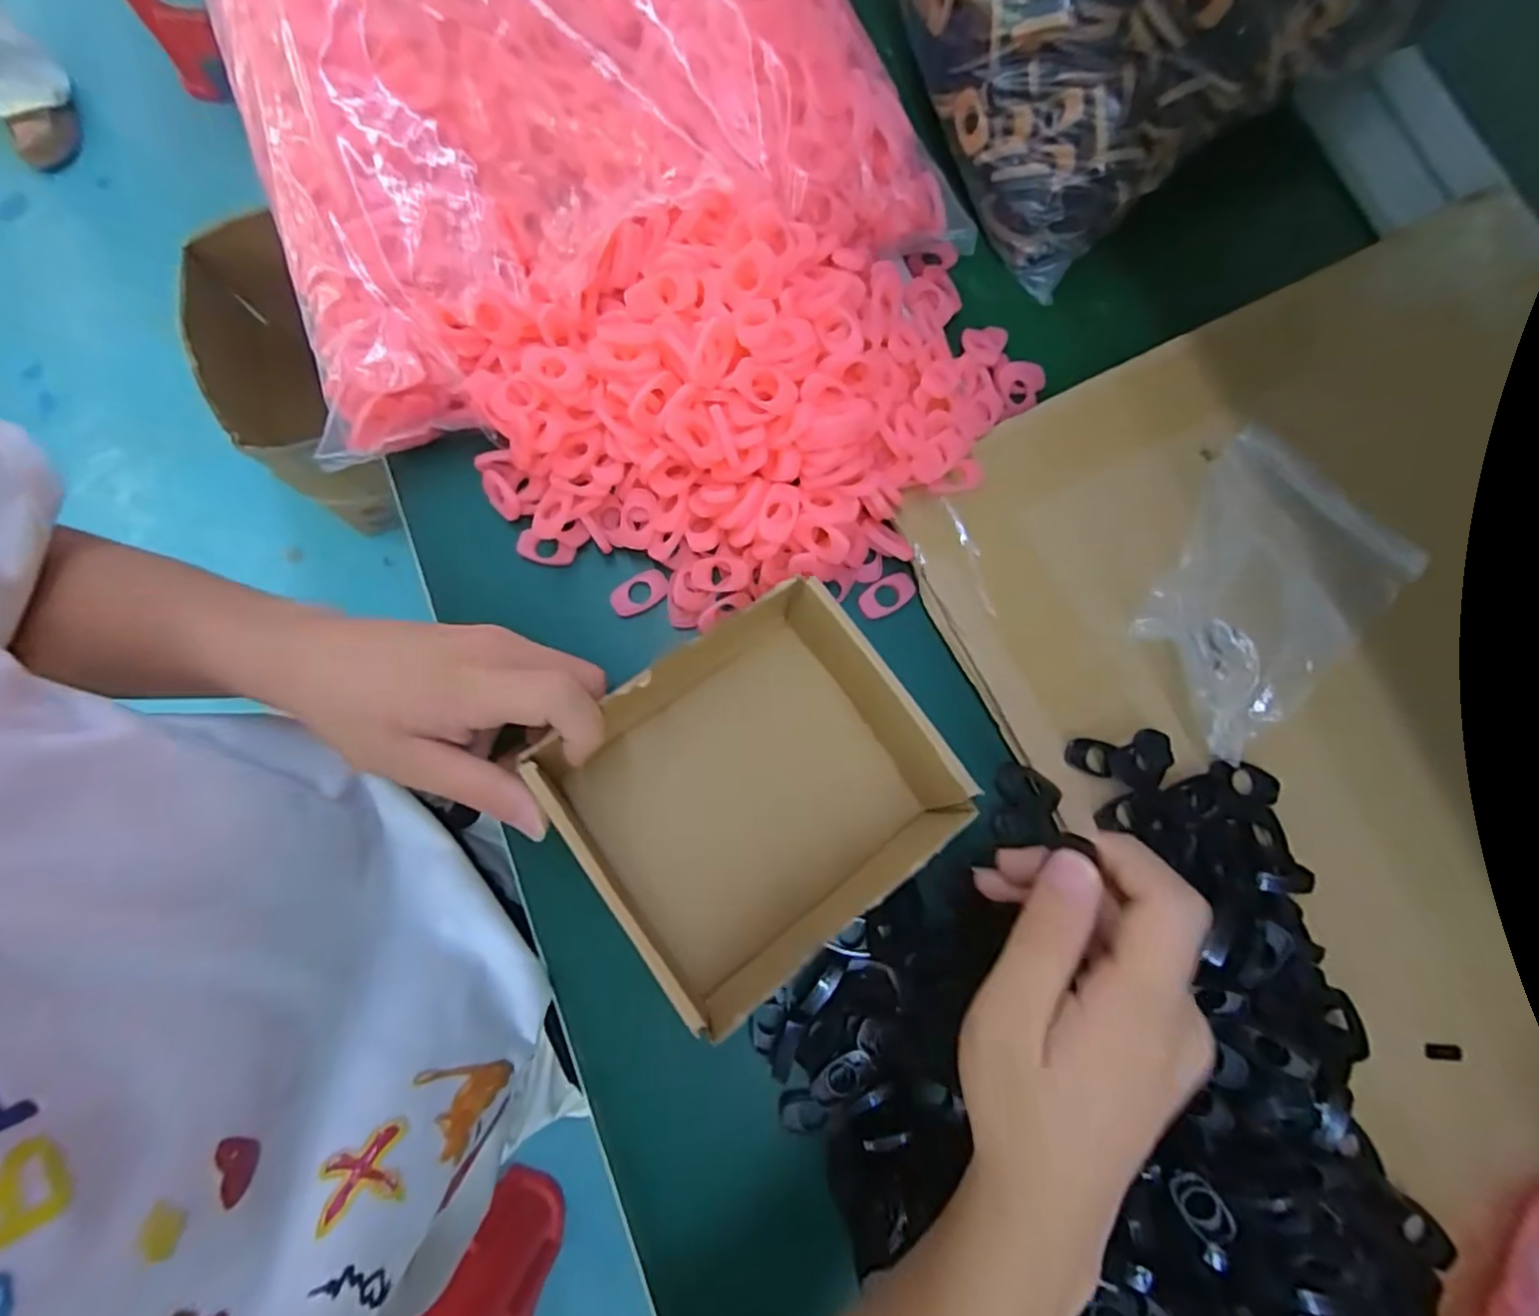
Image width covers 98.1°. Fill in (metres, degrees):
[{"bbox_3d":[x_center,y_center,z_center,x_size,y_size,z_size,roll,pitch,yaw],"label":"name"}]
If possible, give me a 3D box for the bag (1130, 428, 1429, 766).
[{"bbox_3d":[0.260,-0.037,0.348,0.166,0.035,0.112,-44,82,-7],"label":"bag"}]

